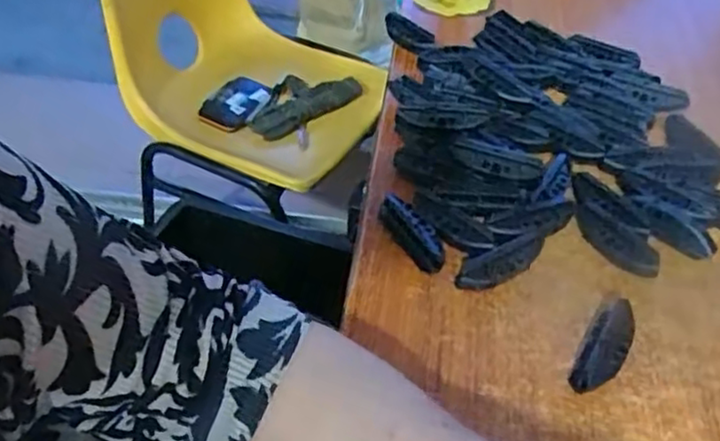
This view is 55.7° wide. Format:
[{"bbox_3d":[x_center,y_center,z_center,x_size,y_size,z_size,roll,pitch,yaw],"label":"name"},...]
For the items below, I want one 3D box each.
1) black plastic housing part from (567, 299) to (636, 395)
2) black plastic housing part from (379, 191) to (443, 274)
[{"bbox_3d":[0.150,0.077,0.415,0.025,0.020,0.072,24,49,20],"label":"black plastic housing part"},{"bbox_3d":[0.037,0.008,0.478,0.019,0.019,0.068,-22,51,-23],"label":"black plastic housing part"}]

